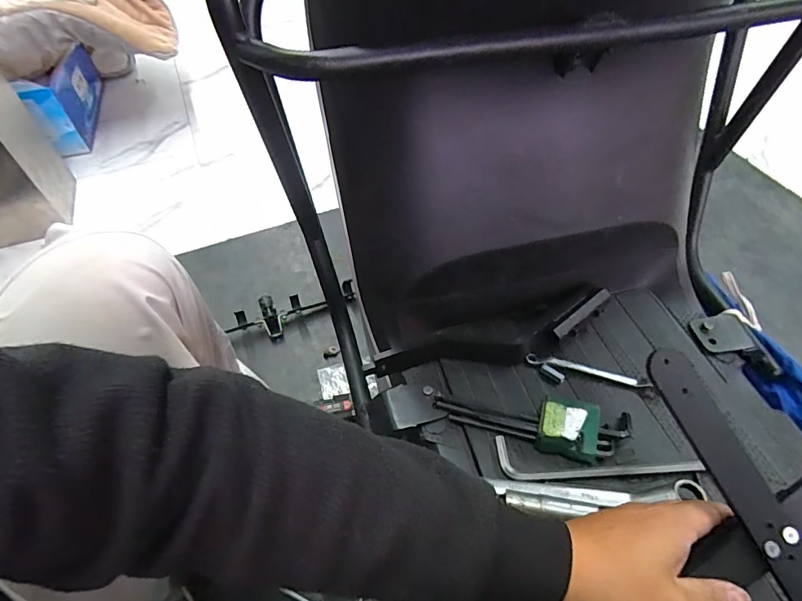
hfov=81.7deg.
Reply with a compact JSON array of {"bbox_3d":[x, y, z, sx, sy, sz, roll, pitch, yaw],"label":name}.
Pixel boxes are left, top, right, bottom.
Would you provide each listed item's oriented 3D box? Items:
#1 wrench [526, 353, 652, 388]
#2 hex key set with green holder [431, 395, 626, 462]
[{"bbox_3d":[0.204,0.077,0.512,0.128,0.010,0.012,13,53,11],"label":"wrench"},{"bbox_3d":[0.131,0.120,0.456,0.193,0.038,0.056,5,52,5],"label":"hex key set with green holder"}]

